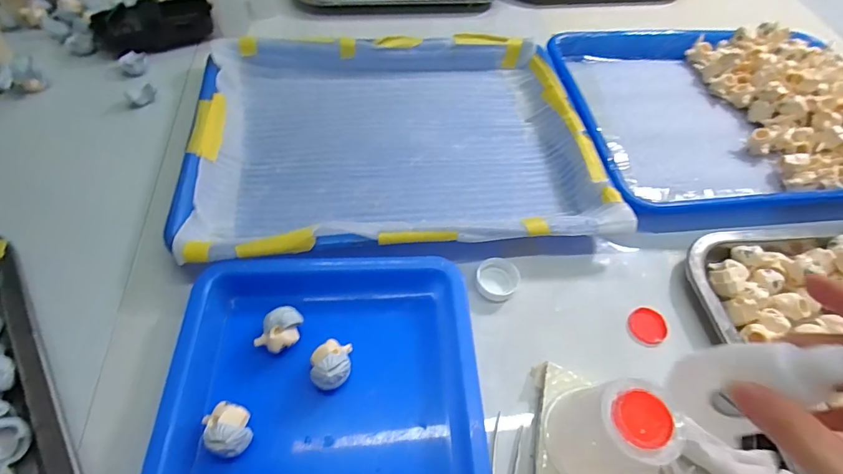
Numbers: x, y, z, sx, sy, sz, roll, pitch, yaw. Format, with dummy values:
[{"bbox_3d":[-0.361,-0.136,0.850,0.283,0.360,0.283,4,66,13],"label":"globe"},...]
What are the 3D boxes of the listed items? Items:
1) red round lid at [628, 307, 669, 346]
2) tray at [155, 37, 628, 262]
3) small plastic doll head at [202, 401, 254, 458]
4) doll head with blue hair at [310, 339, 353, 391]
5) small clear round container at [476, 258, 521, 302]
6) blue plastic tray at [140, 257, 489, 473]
[{"bbox_3d":[0.160,0.062,0.300,0.026,0.004,0.027,2,56,-2],"label":"red round lid"},{"bbox_3d":[-0.023,-0.095,0.372,0.334,0.045,0.257,-4,56,-7],"label":"tray"},{"bbox_3d":[-0.105,0.105,0.231,0.024,0.021,0.025,2,56,-2],"label":"small plastic doll head"},{"bbox_3d":[-0.054,0.077,0.257,0.022,0.024,0.028,-4,56,-7],"label":"doll head with blue hair"},{"bbox_3d":[0.055,0.031,0.309,0.030,0.009,0.032,2,56,-2],"label":"small clear round container"},{"bbox_3d":[-0.054,0.110,0.236,0.174,0.037,0.225,-1,56,-4],"label":"blue plastic tray"}]

